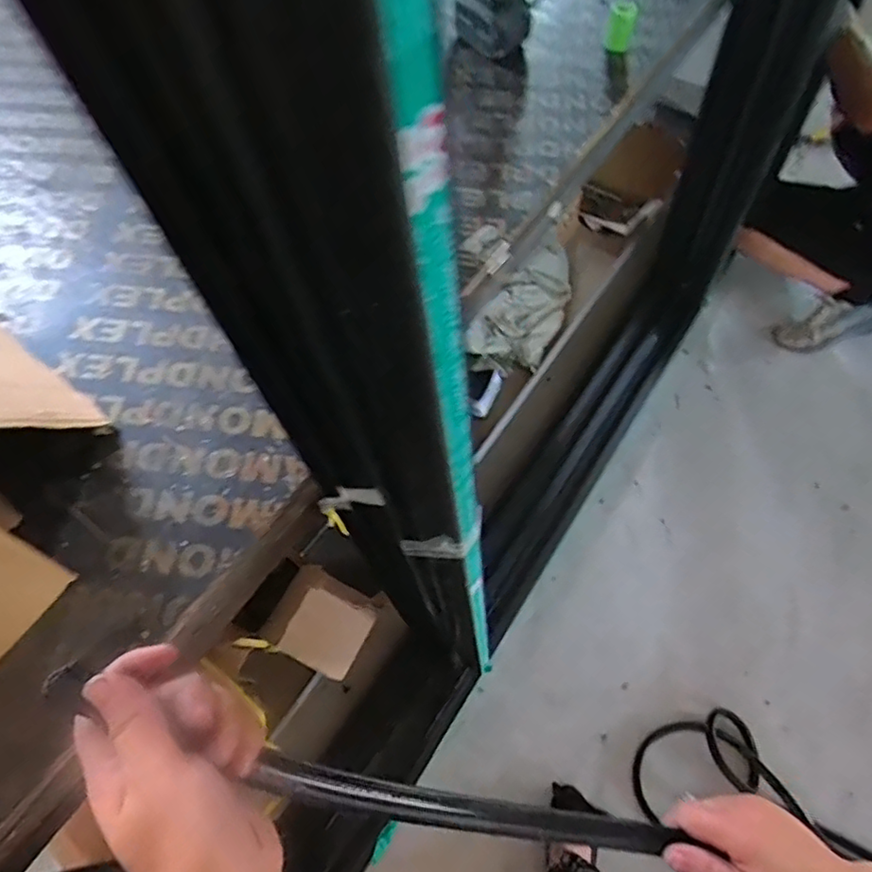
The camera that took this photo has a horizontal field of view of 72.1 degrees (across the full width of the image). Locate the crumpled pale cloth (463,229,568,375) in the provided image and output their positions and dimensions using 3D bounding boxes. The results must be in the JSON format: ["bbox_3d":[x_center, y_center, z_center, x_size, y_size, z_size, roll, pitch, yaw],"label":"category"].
[{"bbox_3d":[0.230,-0.297,1.459,0.138,0.156,0.375,35,69,16],"label":"crumpled pale cloth"}]

